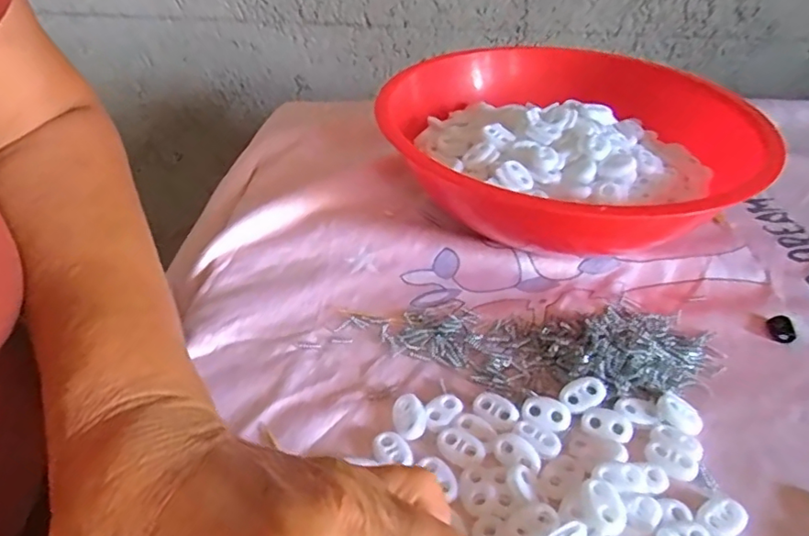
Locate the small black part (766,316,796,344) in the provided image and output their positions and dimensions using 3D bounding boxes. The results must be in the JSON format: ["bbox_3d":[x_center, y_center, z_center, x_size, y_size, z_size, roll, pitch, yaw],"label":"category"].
[{"bbox_3d":[0.213,0.034,0.321,0.015,0.008,0.015,32,47,31],"label":"small black part"}]

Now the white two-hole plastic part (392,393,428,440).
[{"bbox_3d":[0.003,0.071,0.269,0.015,0.008,0.022,-8,42,-13],"label":"white two-hole plastic part"}]

